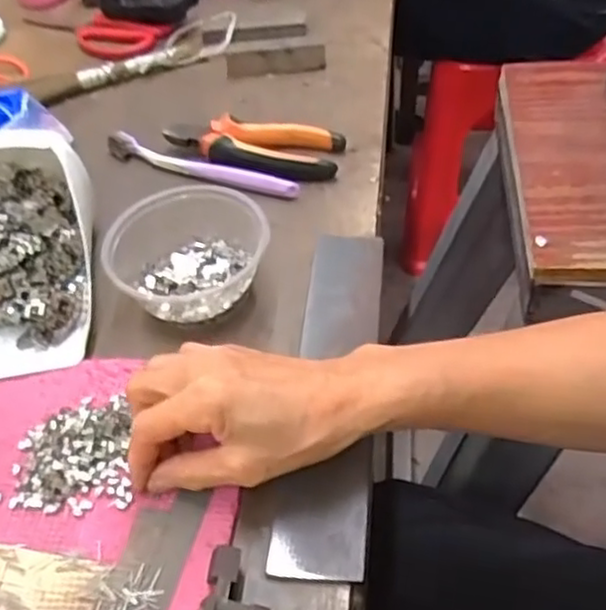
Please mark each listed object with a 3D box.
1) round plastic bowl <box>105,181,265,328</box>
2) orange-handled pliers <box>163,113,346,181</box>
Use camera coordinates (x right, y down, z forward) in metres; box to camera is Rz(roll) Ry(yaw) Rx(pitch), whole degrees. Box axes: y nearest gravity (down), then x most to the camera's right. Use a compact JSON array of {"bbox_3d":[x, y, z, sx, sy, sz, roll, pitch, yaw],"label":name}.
[{"bbox_3d":[-0.079,-0.036,0.473,0.098,0.048,0.092,-2,49,2],"label":"round plastic bowl"},{"bbox_3d":[-0.043,-0.131,0.578,0.147,0.020,0.059,6,49,9],"label":"orange-handled pliers"}]

